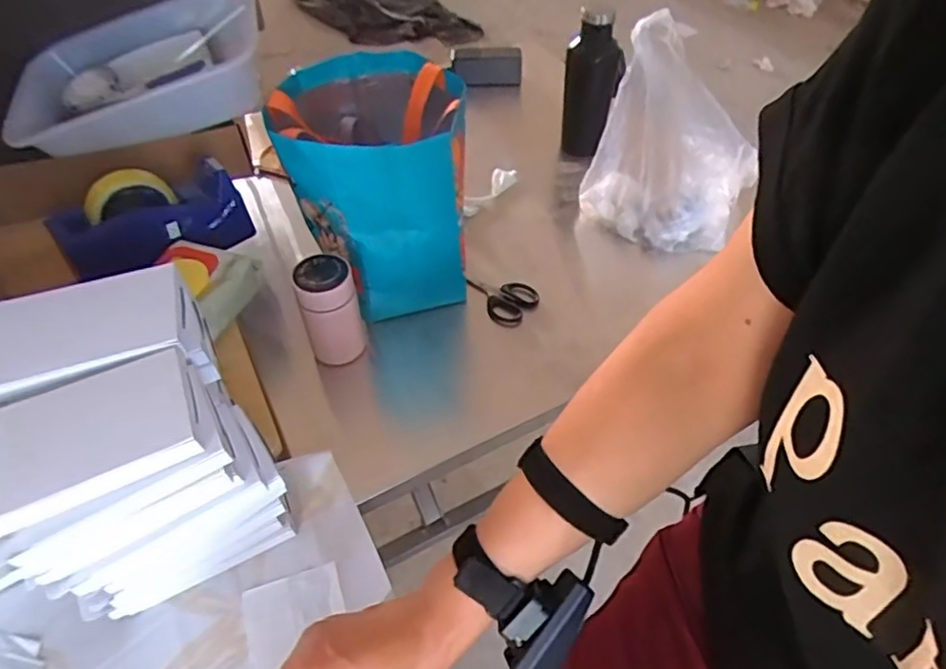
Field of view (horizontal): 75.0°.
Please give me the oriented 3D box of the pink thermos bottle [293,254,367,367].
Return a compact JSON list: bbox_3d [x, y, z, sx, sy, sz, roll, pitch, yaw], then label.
[{"bbox_3d":[-0.161,-0.015,0.716,0.063,0.149,0.054,-11,49,-8],"label":"pink thermos bottle"}]

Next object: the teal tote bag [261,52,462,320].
[{"bbox_3d":[-0.114,-0.181,0.763,0.192,0.257,0.228,-6,49,-4],"label":"teal tote bag"}]

